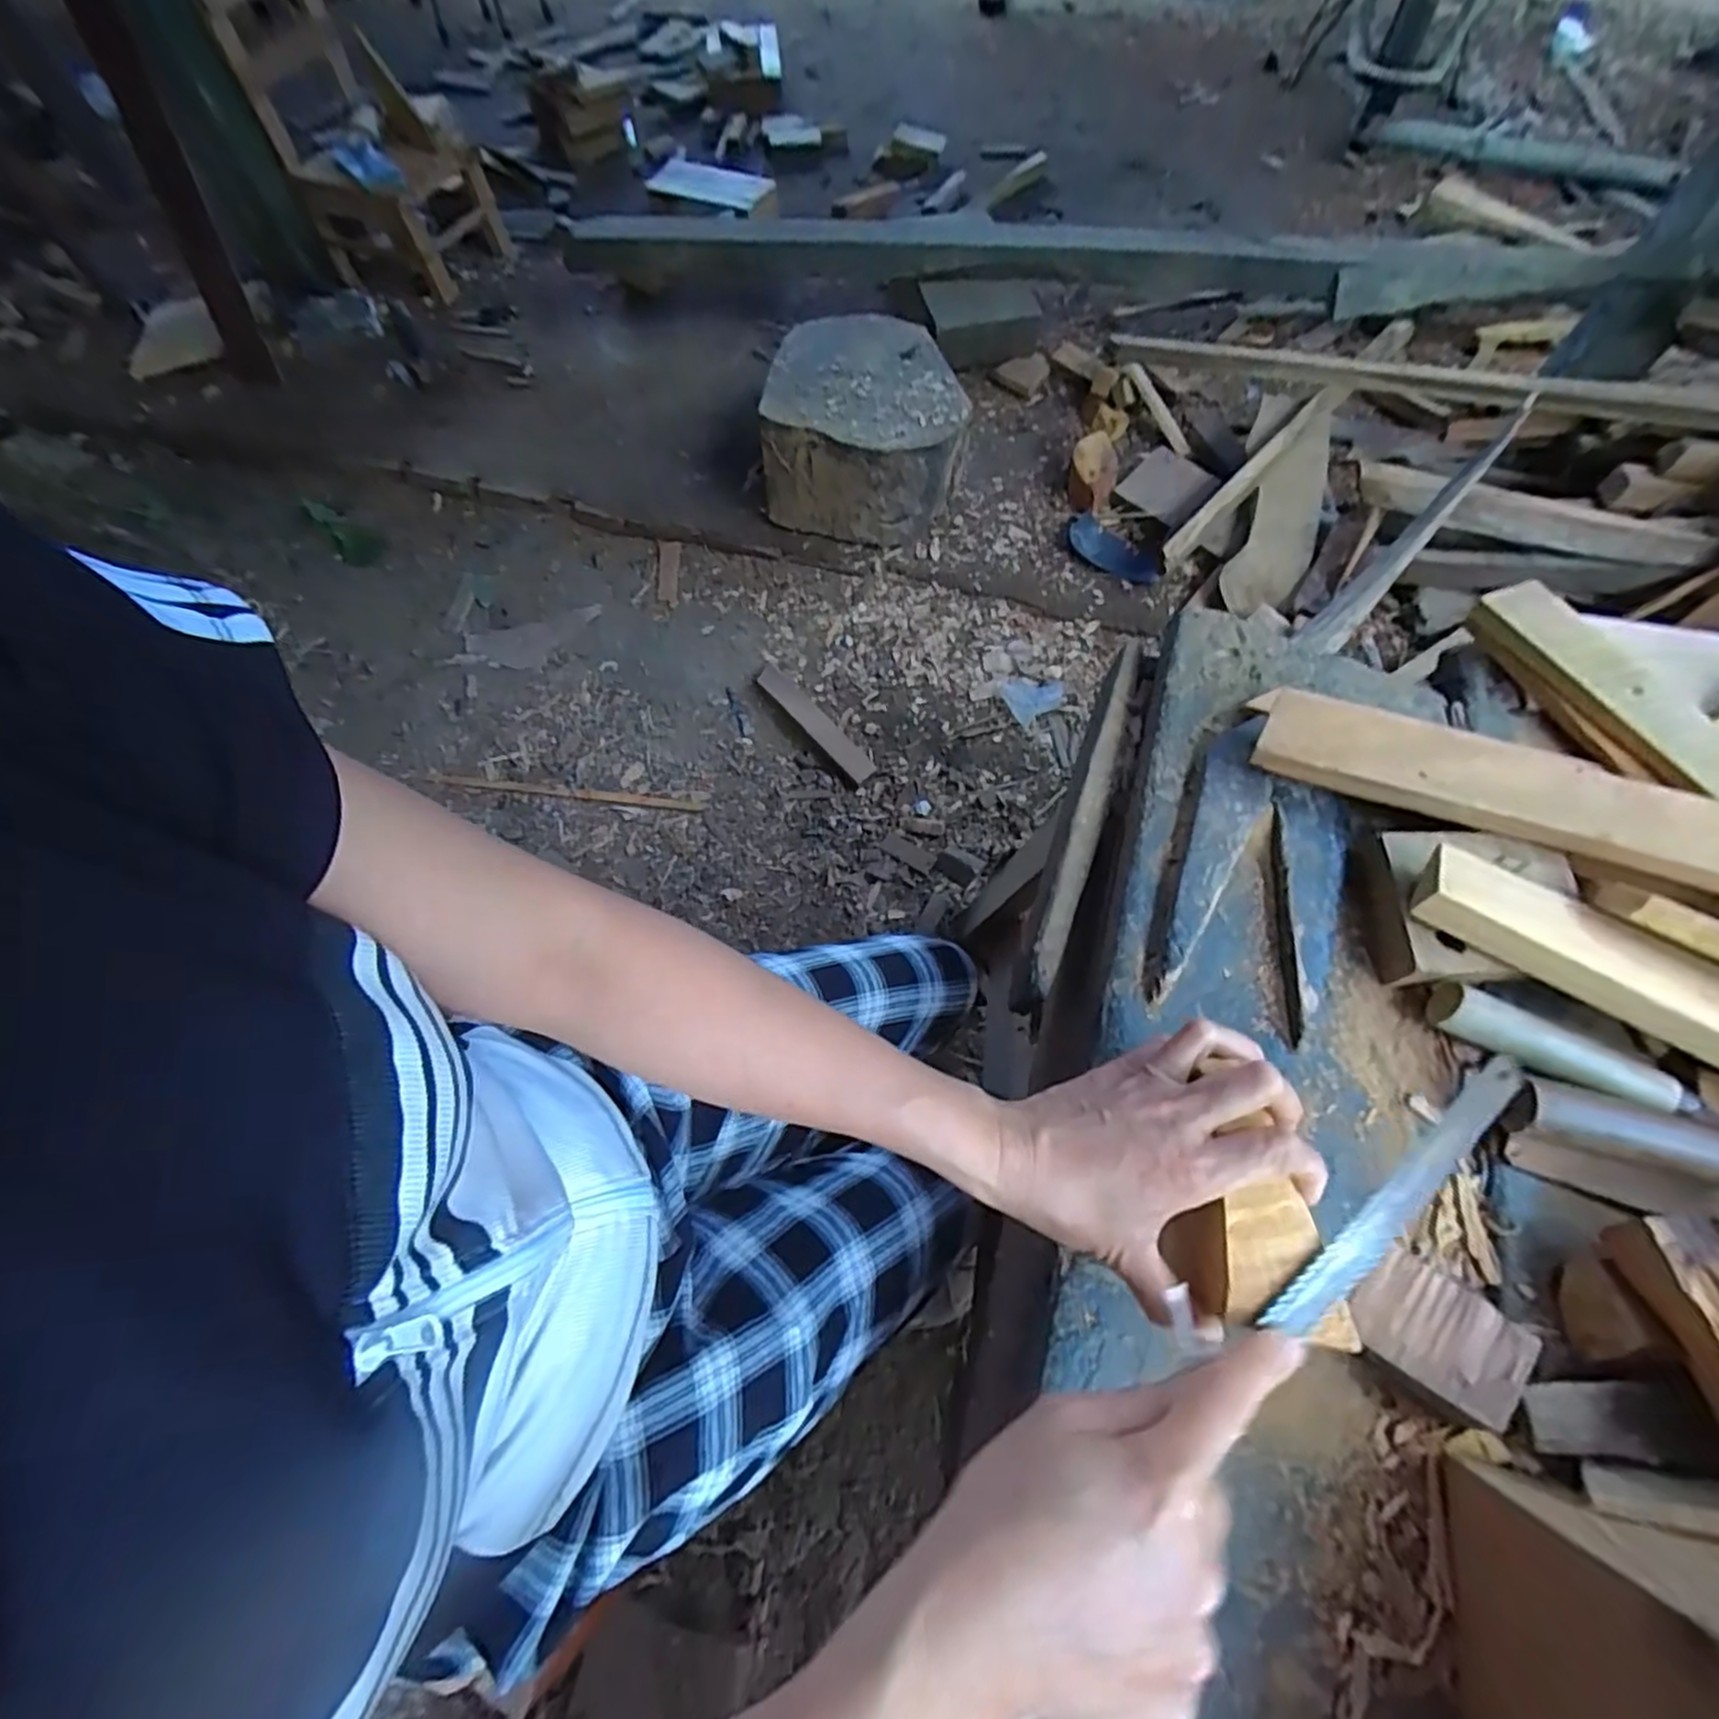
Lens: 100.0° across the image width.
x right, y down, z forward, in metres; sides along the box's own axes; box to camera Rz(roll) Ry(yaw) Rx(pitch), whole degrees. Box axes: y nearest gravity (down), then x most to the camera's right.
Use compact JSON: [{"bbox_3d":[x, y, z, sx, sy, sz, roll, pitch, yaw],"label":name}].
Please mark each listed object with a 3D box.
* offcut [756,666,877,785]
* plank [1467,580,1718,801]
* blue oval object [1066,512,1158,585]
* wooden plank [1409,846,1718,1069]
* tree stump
[{"bbox_3d":[-0.078,-0.242,1.286,0.052,0.013,0.275,-41,79,-17],"label":"offcut"},{"bbox_3d":[0.516,-0.115,0.499,0.041,0.033,0.192,-23,65,-9],"label":"plank"},{"bbox_3d":[0.479,-0.578,1.351,0.201,0.029,0.087,38,71,19],"label":"blue oval object"},{"bbox_3d":[0.483,0.097,0.367,0.367,0.024,0.049,30,68,16],"label":"wooden plank"},{"bbox_3d":[0.020,-0.817,1.380,0.356,0.231,0.399,6,64,5],"label":"tree stump"}]

